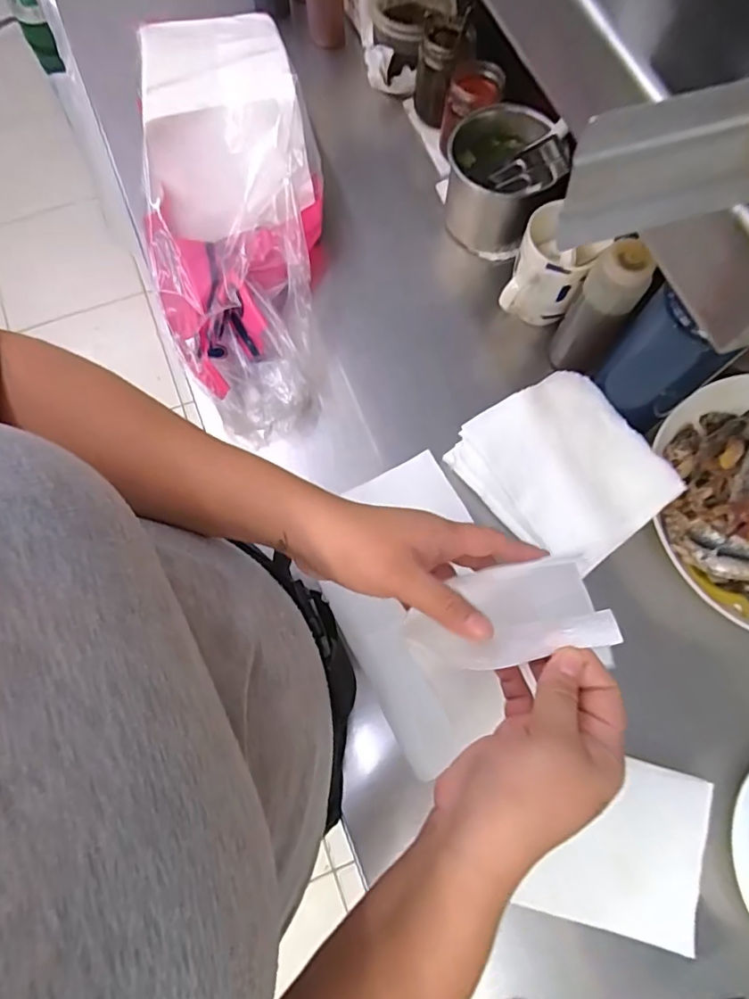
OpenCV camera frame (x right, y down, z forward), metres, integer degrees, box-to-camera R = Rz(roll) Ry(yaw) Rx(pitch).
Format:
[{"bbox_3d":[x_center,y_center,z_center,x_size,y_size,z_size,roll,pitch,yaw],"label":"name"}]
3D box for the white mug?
[{"bbox_3d":[0.173,-0.224,0.534,0.074,0.102,0.094,20,74,5],"label":"white mug"}]

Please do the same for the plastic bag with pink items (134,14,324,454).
[{"bbox_3d":[-0.141,-0.298,0.564,0.169,0.136,0.444,-8,87,-3],"label":"plastic bag with pink items"}]

